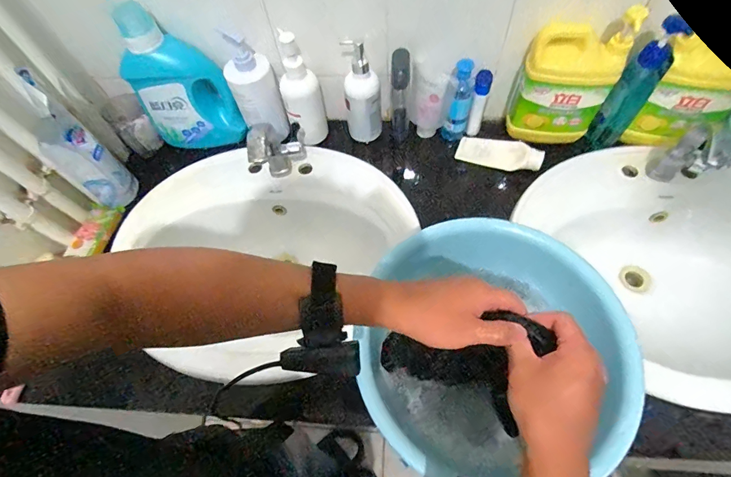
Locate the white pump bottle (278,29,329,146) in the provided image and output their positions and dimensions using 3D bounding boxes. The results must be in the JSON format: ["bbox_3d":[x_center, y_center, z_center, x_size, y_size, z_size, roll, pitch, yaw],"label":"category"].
[{"bbox_3d":[-0.113,-0.250,0.697,0.069,0.245,0.060,-12,65,-3],"label":"white pump bottle"}]

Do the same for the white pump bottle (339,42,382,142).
[{"bbox_3d":[-0.007,-0.275,0.712,0.071,0.183,0.078,-3,65,1],"label":"white pump bottle"}]

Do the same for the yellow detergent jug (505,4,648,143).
[{"bbox_3d":[0.337,-0.257,0.652,0.148,0.219,0.066,8,65,6],"label":"yellow detergent jug"}]

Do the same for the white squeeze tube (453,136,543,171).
[{"bbox_3d":[0.257,-0.164,0.732,0.156,0.026,0.052,16,66,24],"label":"white squeeze tube"}]

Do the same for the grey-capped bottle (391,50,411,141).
[{"bbox_3d":[0.064,-0.258,0.702,0.032,0.163,0.055,1,65,3],"label":"grey-capped bottle"}]

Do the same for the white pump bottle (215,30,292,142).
[{"bbox_3d":[-0.207,-0.275,0.712,0.083,0.182,0.099,-23,66,-8],"label":"white pump bottle"}]

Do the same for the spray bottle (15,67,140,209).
[{"bbox_3d":[-0.494,-0.153,0.644,0.071,0.251,0.069,-32,46,-12],"label":"spray bottle"}]

